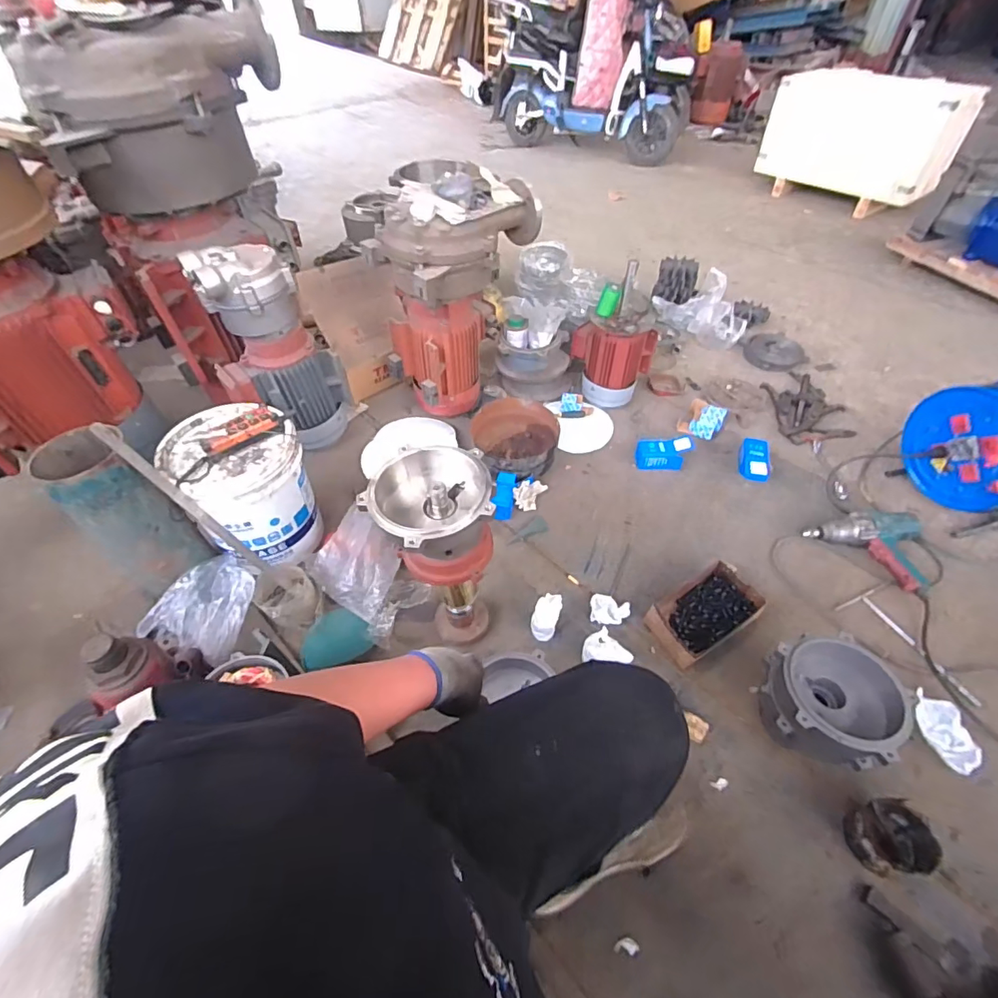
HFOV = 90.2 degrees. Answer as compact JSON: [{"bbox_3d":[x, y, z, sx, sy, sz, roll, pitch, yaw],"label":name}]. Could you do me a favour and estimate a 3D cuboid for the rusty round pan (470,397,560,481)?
[{"bbox_3d":[0.052,-0.161,1.428,0.244,0.117,0.258,-1,49,1],"label":"rusty round pan"}]

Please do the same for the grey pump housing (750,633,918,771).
[{"bbox_3d":[0.593,0.378,0.911,0.199,0.185,0.209,-1,49,1],"label":"grey pump housing"}]

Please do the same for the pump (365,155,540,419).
[{"bbox_3d":[-0.126,-0.576,1.432,0.381,0.556,0.282,-31,55,-24],"label":"pump"}]

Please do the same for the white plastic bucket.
[{"bbox_3d":[-0.588,-0.035,1.155,0.275,0.259,0.256,-1,49,1],"label":"white plastic bucket"}]

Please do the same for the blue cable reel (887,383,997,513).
[{"bbox_3d":[1.229,-0.162,1.212,0.217,0.355,0.295,-8,49,-5],"label":"blue cable reel"}]

